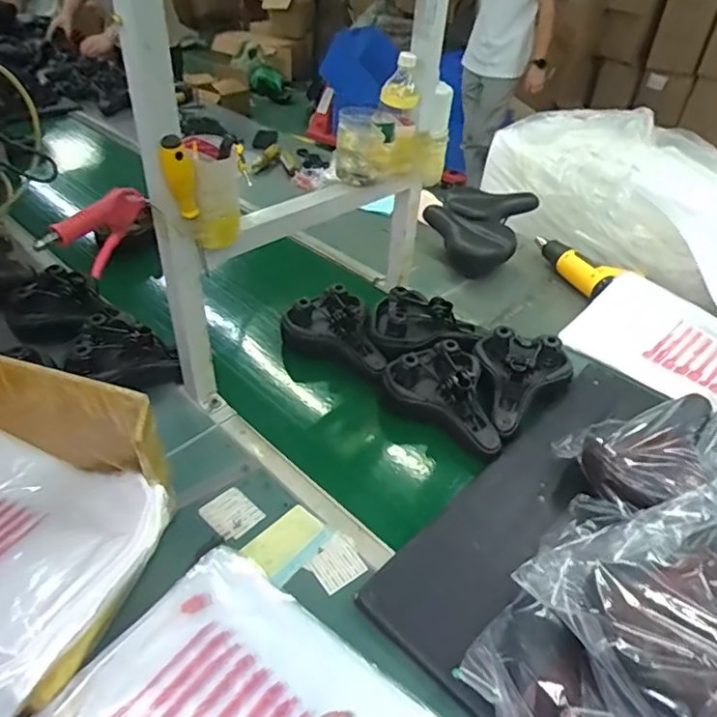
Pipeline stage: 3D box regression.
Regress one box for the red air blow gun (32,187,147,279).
[{"bbox_3d":[-0.350,-0.161,0.737,0.030,0.104,0.160,24,44,22],"label":"red air blow gun"}]

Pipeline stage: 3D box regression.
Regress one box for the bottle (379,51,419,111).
[{"bbox_3d":[0.073,-0.477,0.963,0.058,0.086,0.050,11,40,9],"label":"bottle"}]

